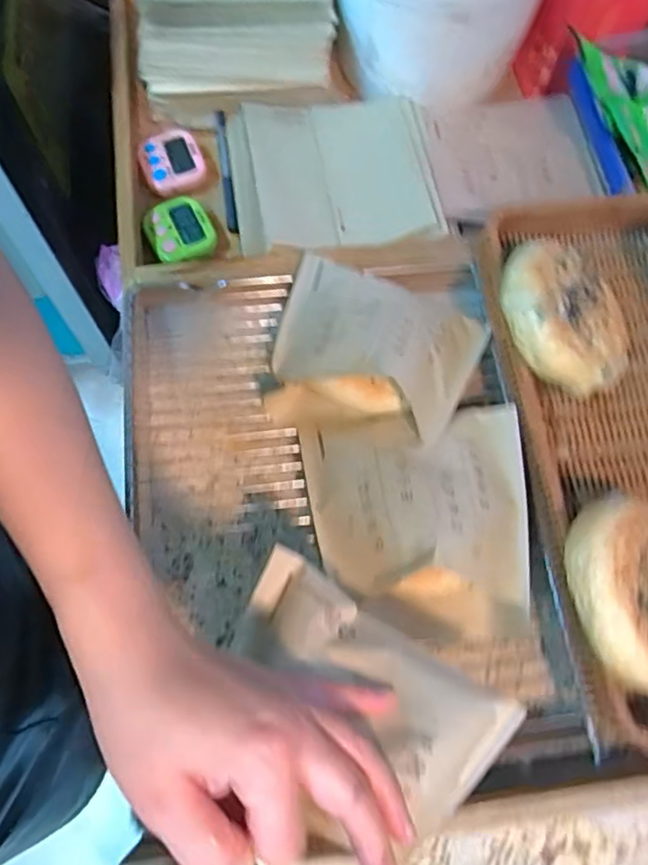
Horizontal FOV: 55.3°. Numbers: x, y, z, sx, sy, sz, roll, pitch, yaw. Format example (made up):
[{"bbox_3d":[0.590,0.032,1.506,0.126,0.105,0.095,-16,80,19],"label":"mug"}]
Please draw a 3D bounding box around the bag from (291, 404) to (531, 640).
[{"bbox_3d":[0.073,0.058,0.417,0.155,0.070,0.159,-8,70,-5],"label":"bag"}]

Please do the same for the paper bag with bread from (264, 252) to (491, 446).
[{"bbox_3d":[0.035,-0.065,0.465,0.157,0.089,0.144,22,70,6],"label":"paper bag with bread"}]

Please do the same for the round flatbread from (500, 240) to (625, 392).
[{"bbox_3d":[0.178,-0.085,0.459,0.103,0.034,0.115,-36,93,-36],"label":"round flatbread"}]

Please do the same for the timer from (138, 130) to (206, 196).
[{"bbox_3d":[-0.147,-0.262,0.604,0.058,0.021,0.069,-22,72,-10],"label":"timer"}]

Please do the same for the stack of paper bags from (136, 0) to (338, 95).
[{"bbox_3d":[-0.092,-0.431,0.611,0.182,0.082,0.219,-6,70,-4],"label":"stack of paper bags"}]

